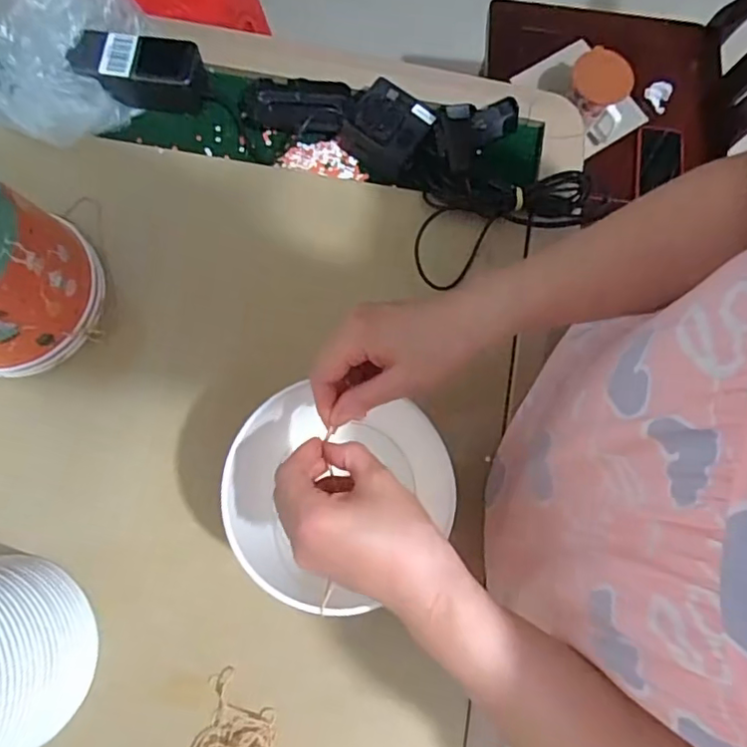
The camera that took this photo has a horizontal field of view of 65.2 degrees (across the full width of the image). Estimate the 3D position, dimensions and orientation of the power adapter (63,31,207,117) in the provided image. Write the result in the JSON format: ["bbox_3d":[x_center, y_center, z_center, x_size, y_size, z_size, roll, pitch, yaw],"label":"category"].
[{"bbox_3d":[-0.247,-0.321,0.621,0.126,0.045,0.060,5,77,0],"label":"power adapter"}]

